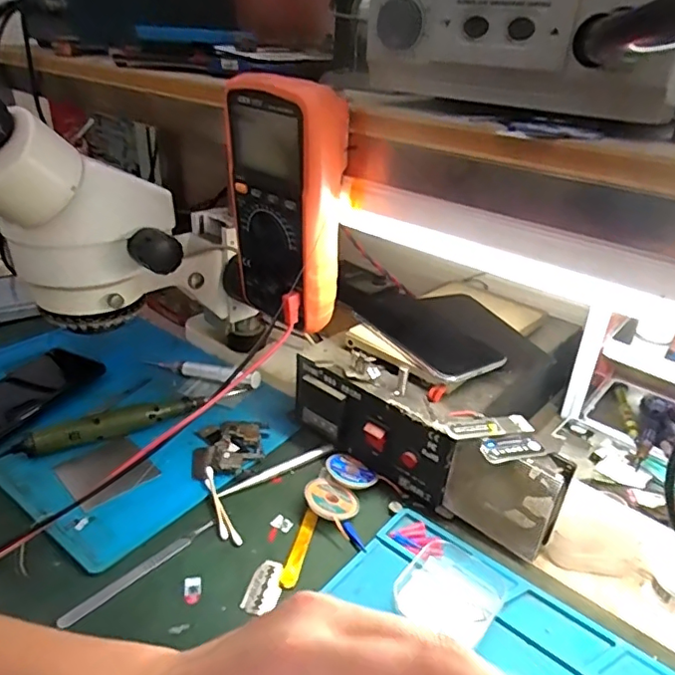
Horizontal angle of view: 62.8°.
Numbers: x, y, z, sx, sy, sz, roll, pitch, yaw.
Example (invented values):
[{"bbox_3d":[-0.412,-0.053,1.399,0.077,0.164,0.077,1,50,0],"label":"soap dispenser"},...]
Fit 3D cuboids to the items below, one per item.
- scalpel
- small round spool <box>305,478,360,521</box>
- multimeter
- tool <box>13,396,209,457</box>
[{"bbox_3d":[-0.140,0.167,0.400,0.011,0.004,0.118,26,37,36],"label":"scalpel"},{"bbox_3d":[-0.005,0.133,0.455,0.044,0.009,0.038,36,32,25],"label":"small round spool"},{"bbox_3d":[-0.038,-0.097,0.417,0.049,0.172,0.090,-22,37,-36],"label":"multimeter"},{"bbox_3d":[-0.206,0.081,0.513,0.162,0.024,0.015,-12,32,-24],"label":"tool"}]

